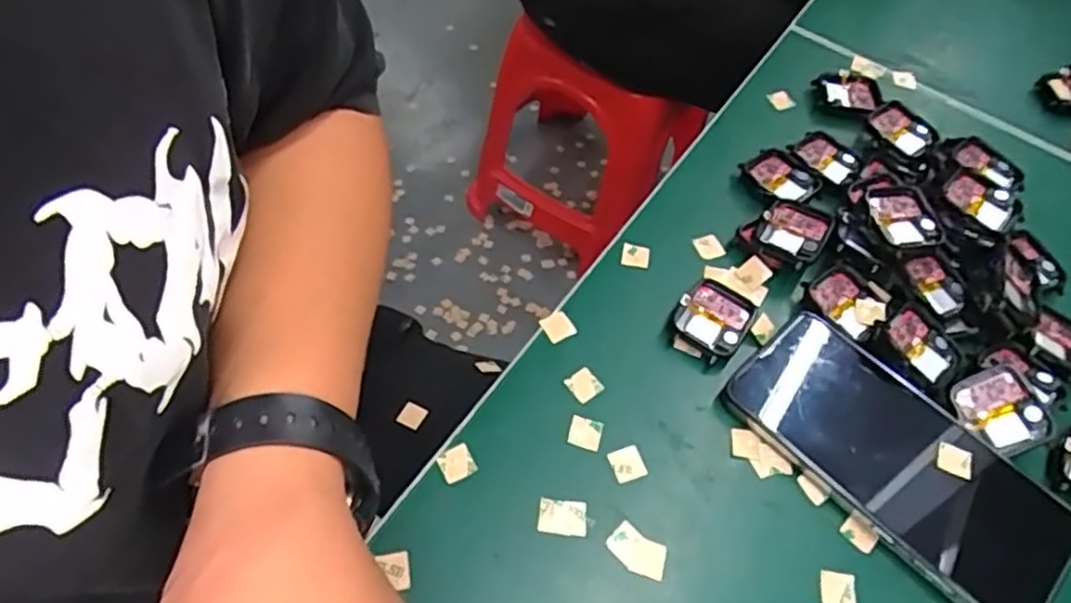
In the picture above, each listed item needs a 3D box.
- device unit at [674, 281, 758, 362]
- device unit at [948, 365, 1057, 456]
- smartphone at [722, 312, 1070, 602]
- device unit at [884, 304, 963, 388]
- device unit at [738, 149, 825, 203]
[{"bbox_3d":[0.095,0.010,0.389,0.037,0.011,0.041,31,59,15],"label":"device unit"},{"bbox_3d":[0.236,0.055,0.366,0.037,0.008,0.042,-29,68,8],"label":"device unit"},{"bbox_3d":[0.176,0.077,0.352,0.079,0.014,0.159,-38,66,-26],"label":"smartphone"},{"bbox_3d":[0.202,0.025,0.382,0.037,0.012,0.041,-33,79,-30],"label":"device unit"},{"bbox_3d":[0.156,-0.079,0.454,0.035,0.011,0.043,-31,64,-23],"label":"device unit"}]

